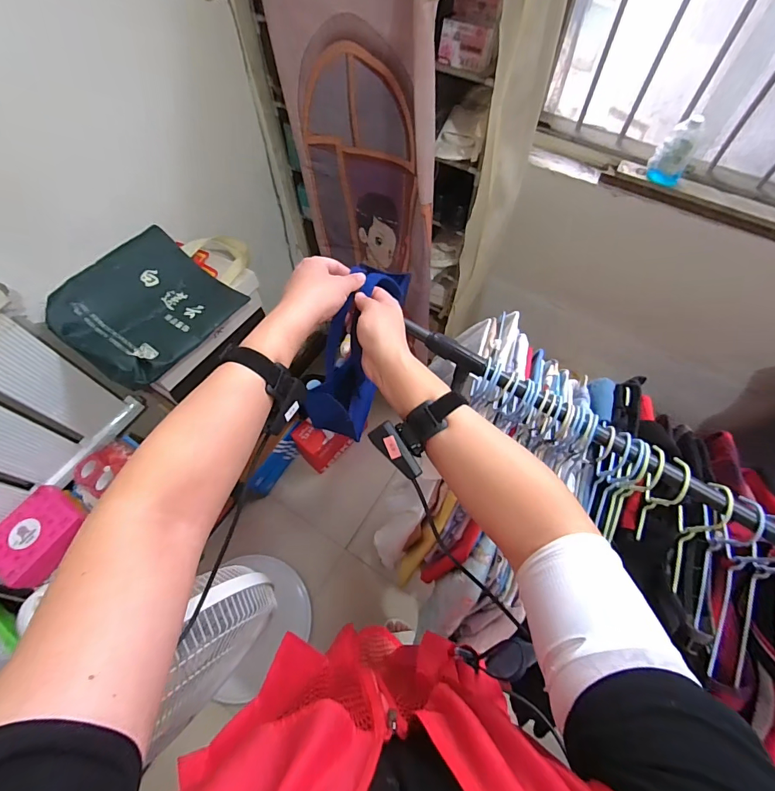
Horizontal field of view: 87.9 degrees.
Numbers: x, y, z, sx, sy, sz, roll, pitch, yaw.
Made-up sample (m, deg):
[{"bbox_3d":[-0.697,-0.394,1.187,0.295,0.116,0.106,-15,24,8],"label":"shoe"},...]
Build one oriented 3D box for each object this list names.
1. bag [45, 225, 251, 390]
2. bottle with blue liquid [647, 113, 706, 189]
[{"bbox_3d":[-0.495,-0.234,0.898,0.267,0.094,0.431,26,65,14],"label":"bag"},{"bbox_3d":[0.681,-0.576,0.950,0.080,0.124,0.051,37,68,18],"label":"bottle with blue liquid"}]

